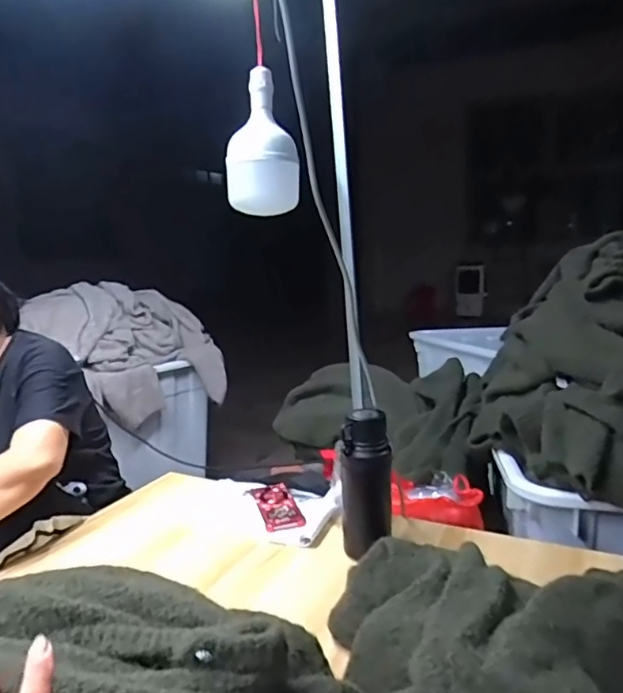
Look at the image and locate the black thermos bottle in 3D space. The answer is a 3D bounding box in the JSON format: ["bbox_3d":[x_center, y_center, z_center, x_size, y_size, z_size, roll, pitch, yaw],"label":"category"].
[{"bbox_3d":[0.091,0.228,0.910,0.083,0.227,0.077,-2,11,1],"label":"black thermos bottle"}]

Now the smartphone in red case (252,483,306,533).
[{"bbox_3d":[-0.065,0.312,1.073,0.072,0.018,0.165,-6,11,-15],"label":"smartphone in red case"}]

